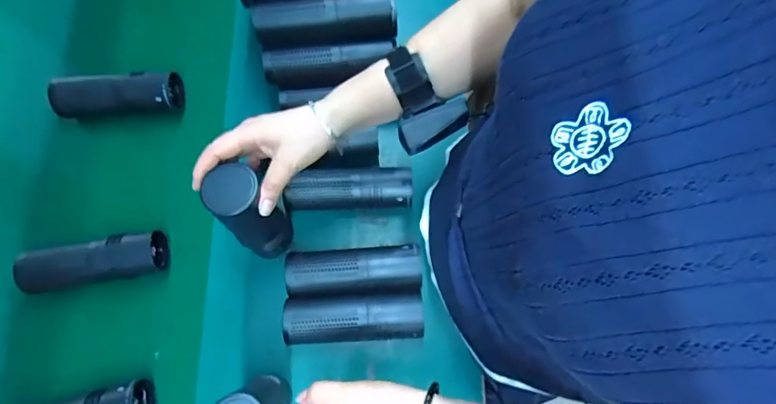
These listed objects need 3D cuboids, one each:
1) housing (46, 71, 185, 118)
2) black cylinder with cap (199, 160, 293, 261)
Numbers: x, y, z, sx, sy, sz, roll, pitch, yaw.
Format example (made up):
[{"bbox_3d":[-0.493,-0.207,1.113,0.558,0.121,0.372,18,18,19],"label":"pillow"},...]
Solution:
[{"bbox_3d":[-0.380,-0.151,0.607,0.171,0.043,0.046,-6,74,-2],"label":"housing"},{"bbox_3d":[-0.143,0.021,0.468,0.056,0.150,0.047,-16,63,-5],"label":"black cylinder with cap"}]

